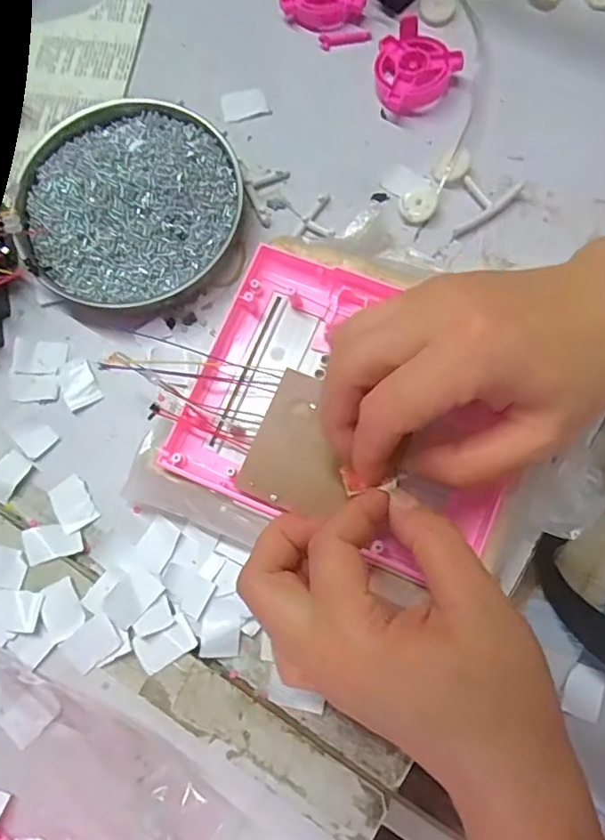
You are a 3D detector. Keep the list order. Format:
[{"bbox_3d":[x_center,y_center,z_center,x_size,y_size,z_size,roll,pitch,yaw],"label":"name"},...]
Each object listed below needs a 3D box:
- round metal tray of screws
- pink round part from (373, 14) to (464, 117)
[{"bbox_3d":[-0.105,-0.134,0.349,0.132,0.022,0.128,0,75,1],"label":"round metal tray of screws"},{"bbox_3d":[0.069,-0.224,0.363,0.052,0.025,0.044,36,79,10],"label":"pink round part"}]

